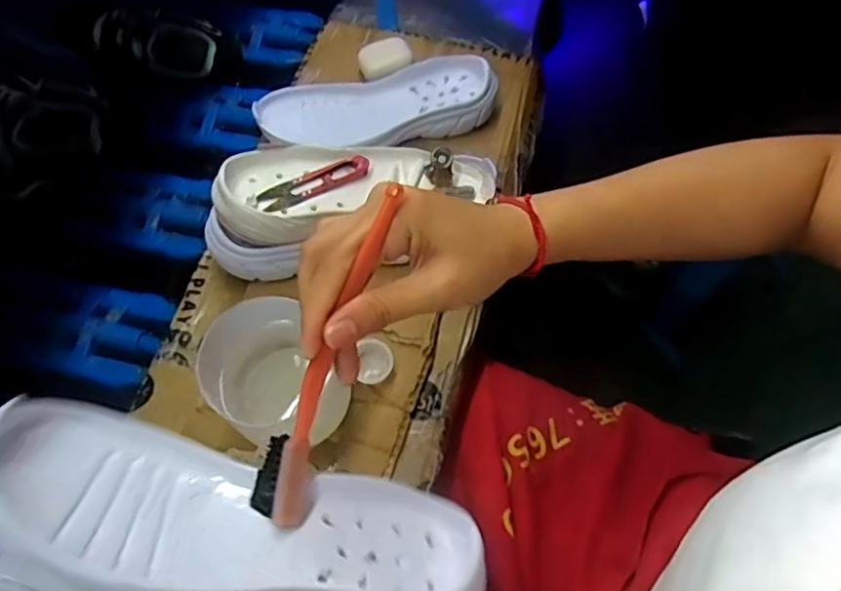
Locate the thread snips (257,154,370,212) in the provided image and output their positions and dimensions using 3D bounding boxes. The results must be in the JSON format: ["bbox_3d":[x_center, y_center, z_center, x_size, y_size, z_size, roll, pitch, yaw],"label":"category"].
[{"bbox_3d":[-0.088,-0.095,0.492,0.095,0.013,0.027,-32,66,-15],"label":"thread snips"}]

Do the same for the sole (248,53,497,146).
[{"bbox_3d":[-0.042,-0.193,0.596,0.234,0.032,0.082,-14,63,-6],"label":"sole"}]

